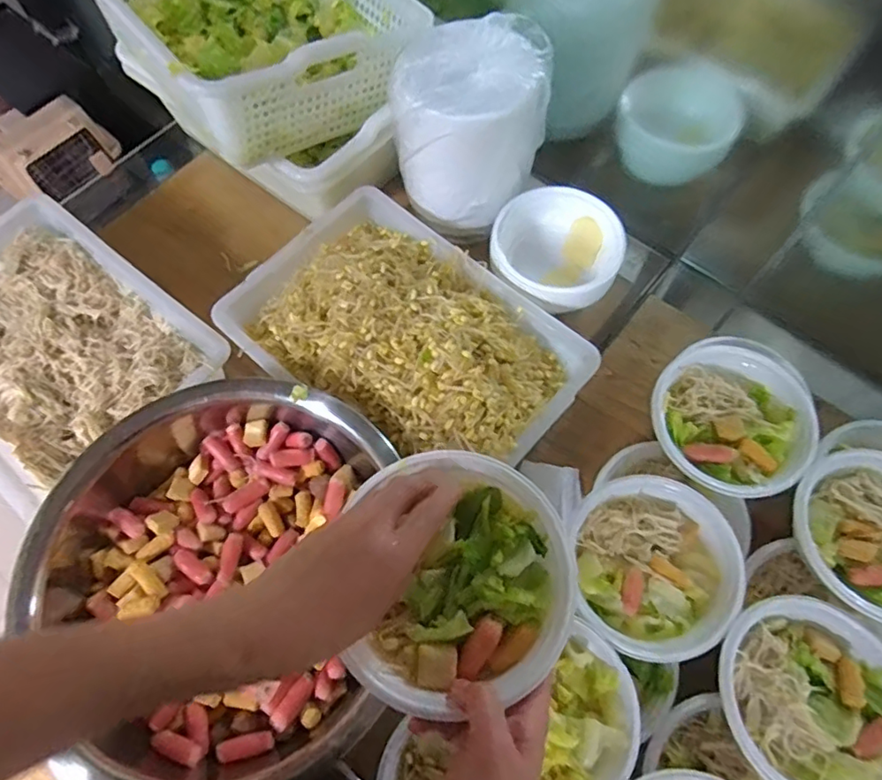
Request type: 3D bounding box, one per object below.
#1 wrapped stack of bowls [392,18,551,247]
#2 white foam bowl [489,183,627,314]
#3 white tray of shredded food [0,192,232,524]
[{"bbox_3d":[0.037,-0.328,0.714,0.176,0.186,0.156,22,69,11],"label":"wrapped stack of bowls"},{"bbox_3d":[0.143,-0.173,0.736,0.155,0.094,0.150,-1,66,2],"label":"white foam bowl"},{"bbox_3d":[-0.480,-0.052,0.687,0.373,0.053,0.283,36,72,16],"label":"white tray of shredded food"}]

